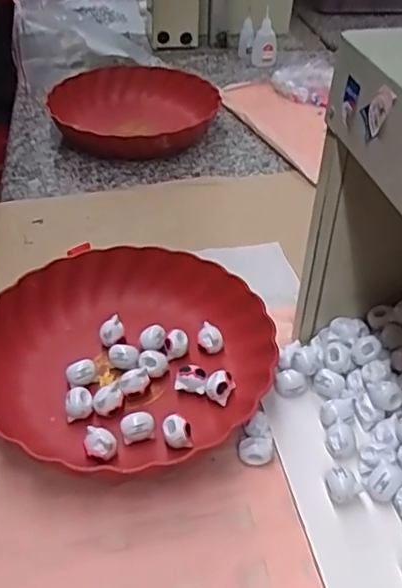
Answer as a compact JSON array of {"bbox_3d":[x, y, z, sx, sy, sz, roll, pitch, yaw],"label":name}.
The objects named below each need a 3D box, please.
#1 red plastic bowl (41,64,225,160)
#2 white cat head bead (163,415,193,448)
[{"bbox_3d":[-0.101,-0.279,0.911,0.240,0.060,0.290,-11,34,-12],"label":"red plastic bowl"},{"bbox_3d":[-0.018,0.108,0.464,0.022,0.021,0.018,3,41,0],"label":"white cat head bead"}]

